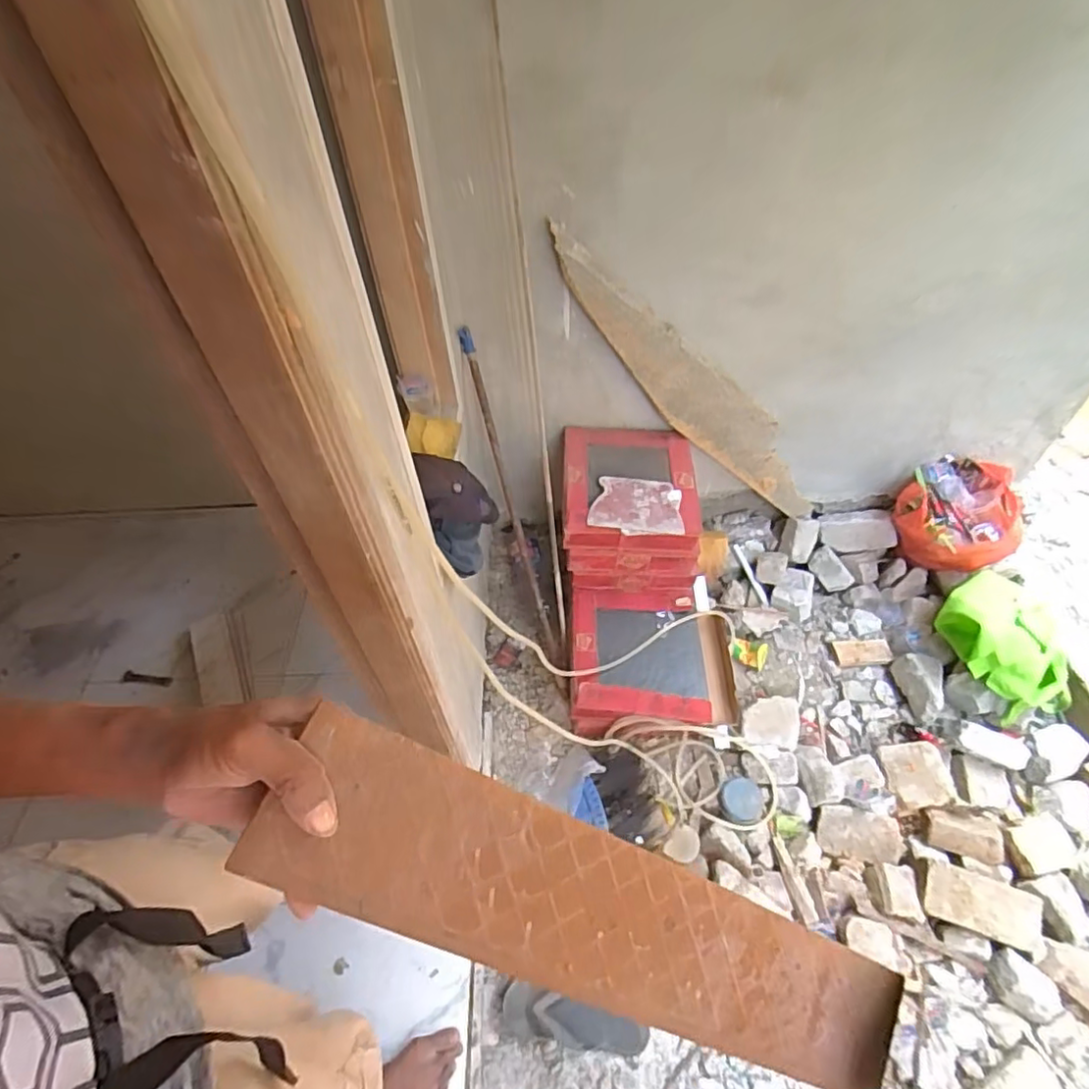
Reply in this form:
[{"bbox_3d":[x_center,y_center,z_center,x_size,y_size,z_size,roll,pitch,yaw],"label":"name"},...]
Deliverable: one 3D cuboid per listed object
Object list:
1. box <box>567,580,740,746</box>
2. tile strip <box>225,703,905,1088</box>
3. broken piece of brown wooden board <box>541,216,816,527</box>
[{"bbox_3d":[0.256,0.265,1.490,0.385,0.110,0.352,-2,51,3],"label":"box"},{"bbox_3d":[0.061,0.247,0.397,0.486,0.009,0.091,32,71,-18],"label":"tile strip"},{"bbox_3d":[0.366,-0.332,1.452,0.165,1.026,0.023,-32,42,30],"label":"broken piece of brown wooden board"}]

